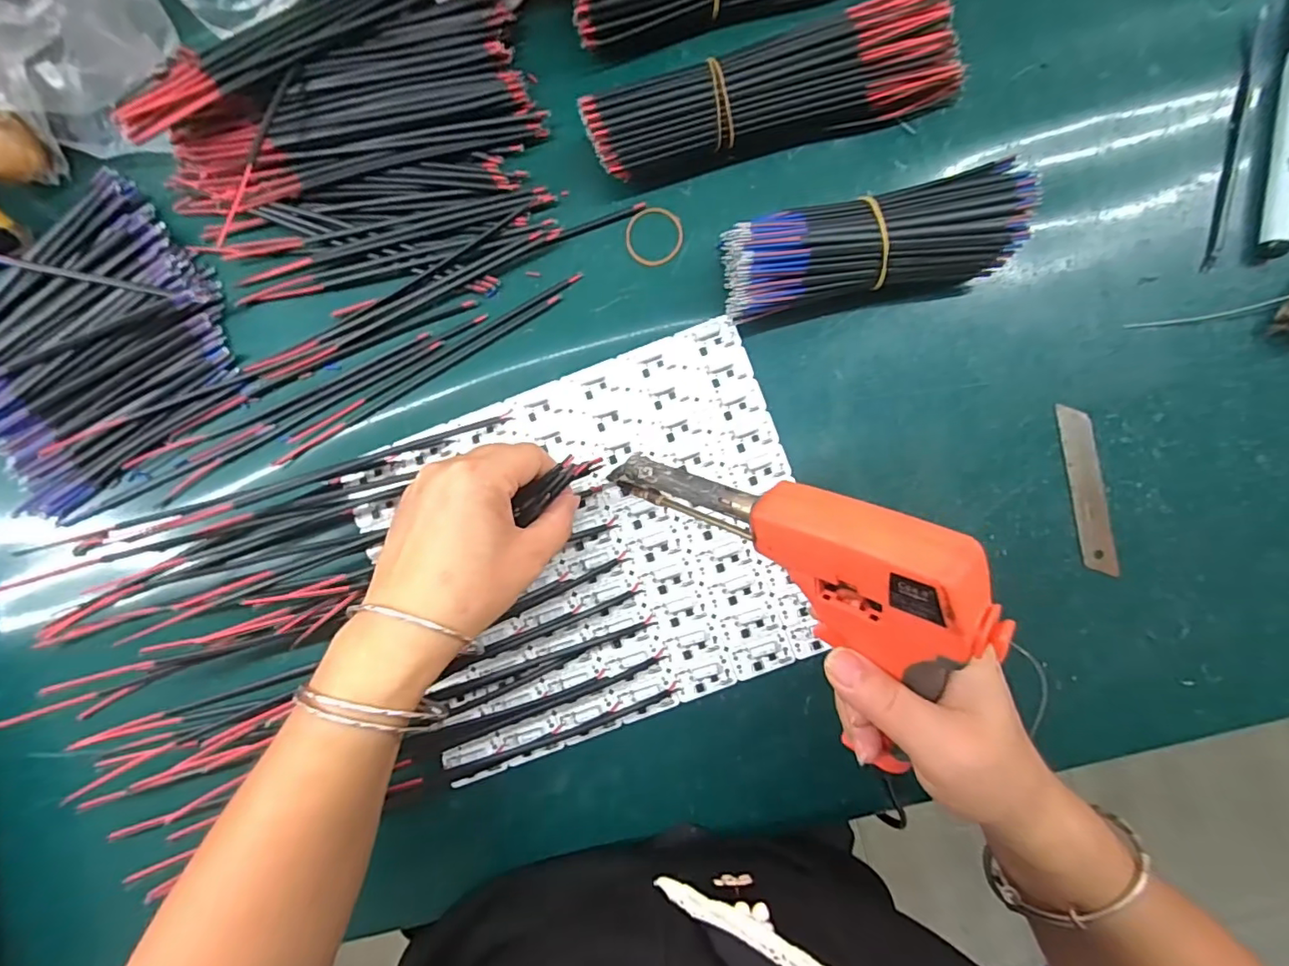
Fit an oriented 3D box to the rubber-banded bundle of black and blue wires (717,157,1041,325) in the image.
[{"bbox_3d":[0.116,-0.125,0.298,0.149,0.042,0.048,-11,90,2],"label":"rubber-banded bundle of black and blue wires"}]

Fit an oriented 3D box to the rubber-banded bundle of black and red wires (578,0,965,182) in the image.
[{"bbox_3d":[0.067,-0.211,0.302,0.195,0.036,0.045,-13,90,2],"label":"rubber-banded bundle of black and red wires"}]

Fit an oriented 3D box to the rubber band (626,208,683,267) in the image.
[{"bbox_3d":[0.006,-0.142,0.325,0.033,0.004,0.034,0,91,2],"label":"rubber band"}]

